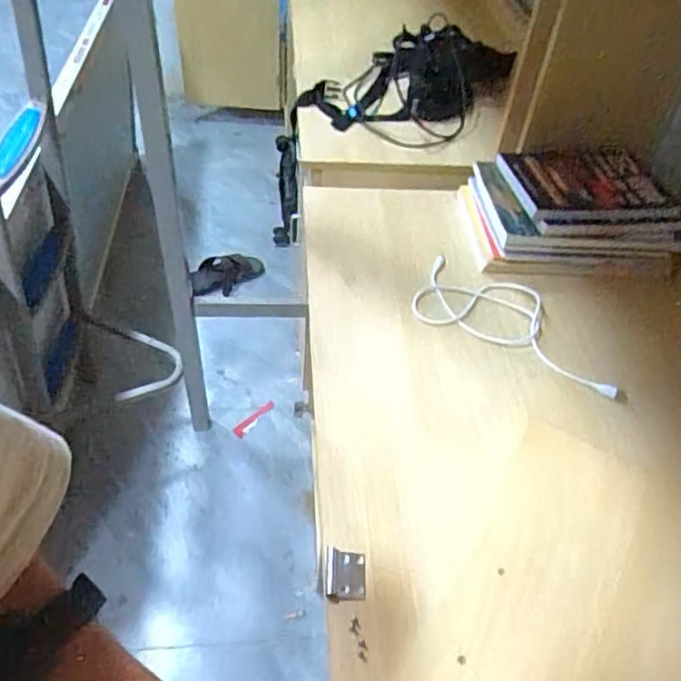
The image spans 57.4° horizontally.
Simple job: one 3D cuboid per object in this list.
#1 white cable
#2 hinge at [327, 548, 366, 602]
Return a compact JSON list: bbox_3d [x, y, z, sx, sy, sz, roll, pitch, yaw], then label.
[{"bbox_3d":[0.257,-0.028,0.871,0.306,0.025,0.133,24,53,20],"label":"white cable"},{"bbox_3d":[0.005,0.229,0.606,0.038,0.009,0.048,4,47,-2],"label":"hinge"}]

